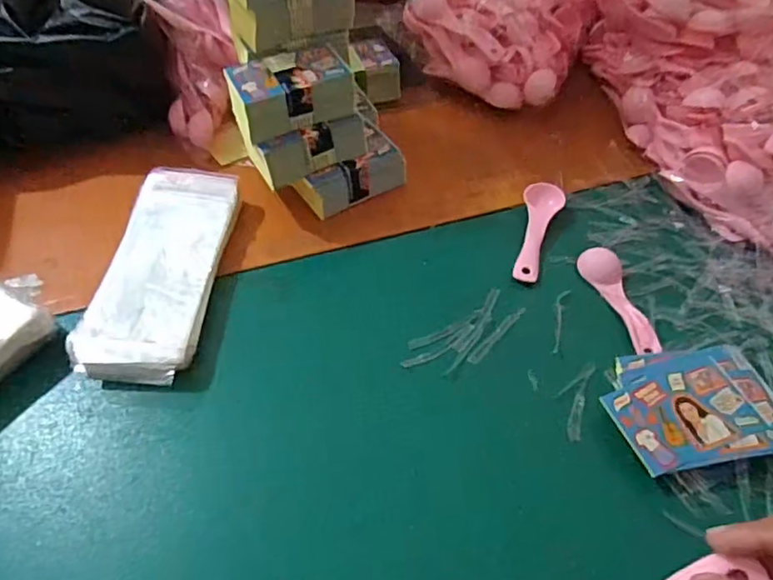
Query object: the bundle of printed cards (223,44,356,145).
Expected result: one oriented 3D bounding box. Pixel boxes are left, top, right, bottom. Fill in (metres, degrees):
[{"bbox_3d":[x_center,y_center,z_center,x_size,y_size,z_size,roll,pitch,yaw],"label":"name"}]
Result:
[{"bbox_3d":[-0.081,-0.166,0.495,0.095,0.036,0.064,-18,54,-16],"label":"bundle of printed cards"}]

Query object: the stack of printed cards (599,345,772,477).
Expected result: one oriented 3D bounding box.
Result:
[{"bbox_3d":[0.211,0.079,0.414,0.116,0.021,0.089,-6,51,-7],"label":"stack of printed cards"}]

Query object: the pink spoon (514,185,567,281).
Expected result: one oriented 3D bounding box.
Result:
[{"bbox_3d":[0.129,-0.054,0.522,0.034,0.016,0.106,17,52,12],"label":"pink spoon"}]

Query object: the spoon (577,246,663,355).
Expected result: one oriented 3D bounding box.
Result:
[{"bbox_3d":[0.188,0.007,0.485,0.032,0.012,0.106,-6,51,-7],"label":"spoon"}]

